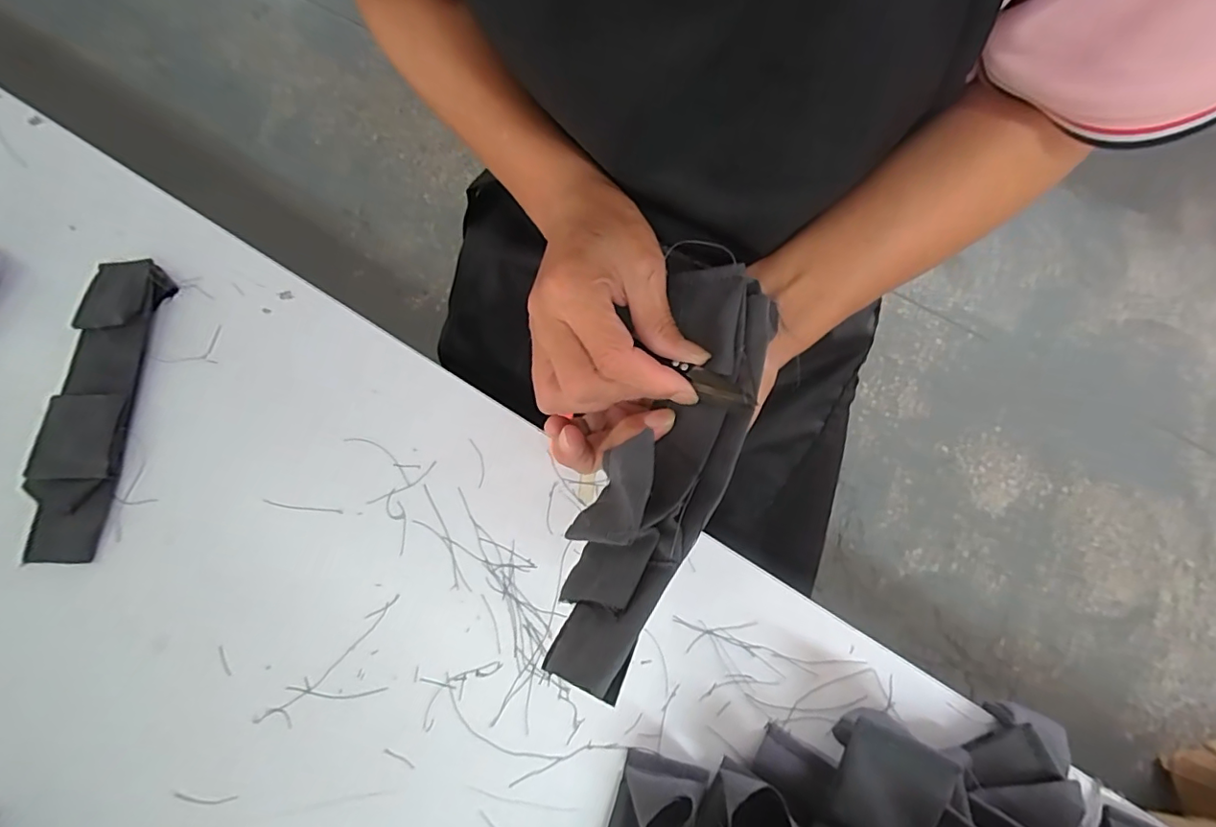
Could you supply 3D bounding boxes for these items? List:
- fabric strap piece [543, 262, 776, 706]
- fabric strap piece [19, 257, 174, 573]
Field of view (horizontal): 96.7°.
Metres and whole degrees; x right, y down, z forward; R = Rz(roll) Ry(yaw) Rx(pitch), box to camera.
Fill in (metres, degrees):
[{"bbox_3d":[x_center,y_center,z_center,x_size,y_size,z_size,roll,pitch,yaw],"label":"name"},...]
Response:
[{"bbox_3d":[0.024,0.016,0.232,0.056,0.037,0.190,22,70,8],"label":"fabric strap piece"},{"bbox_3d":[-0.327,-0.006,0.343,0.049,0.024,0.190,4,74,3],"label":"fabric strap piece"}]

